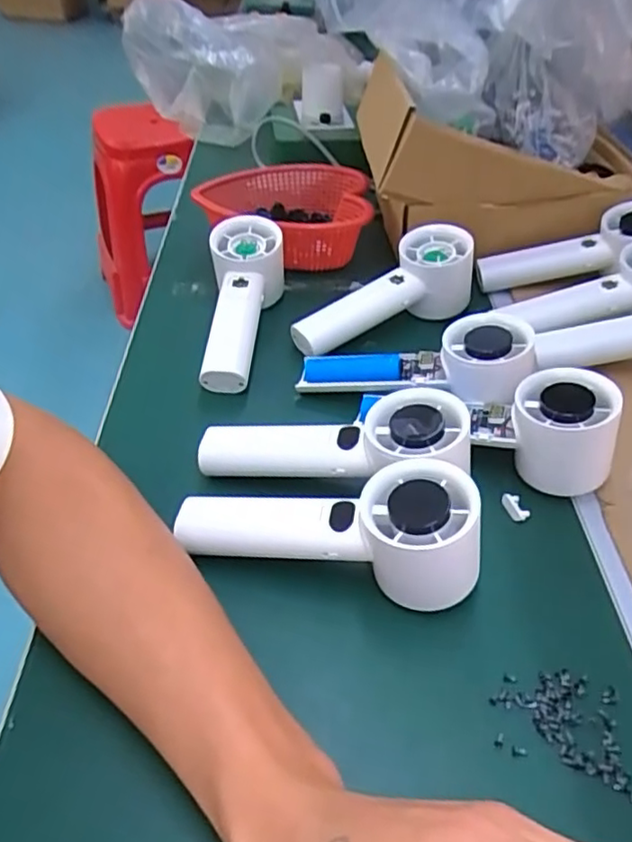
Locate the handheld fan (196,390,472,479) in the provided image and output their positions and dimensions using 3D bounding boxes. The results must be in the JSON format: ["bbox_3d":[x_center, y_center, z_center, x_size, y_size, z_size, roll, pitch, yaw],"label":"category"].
[{"bbox_3d":[0.010,0.026,0.382,0.159,0.057,0.054,-7,40,16],"label":"handheld fan"}]

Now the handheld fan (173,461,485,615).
[{"bbox_3d":[0.004,0.052,0.337,0.155,0.064,0.048,10,43,12],"label":"handheld fan"}]

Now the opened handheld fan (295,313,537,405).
[{"bbox_3d":[0.066,-0.039,0.438,0.157,0.040,0.052,-2,40,19],"label":"opened handheld fan"}]

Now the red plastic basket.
[{"bbox_3d":[-0.030,-0.192,0.601,0.157,0.058,0.137,1,42,2],"label":"red plastic basket"}]

